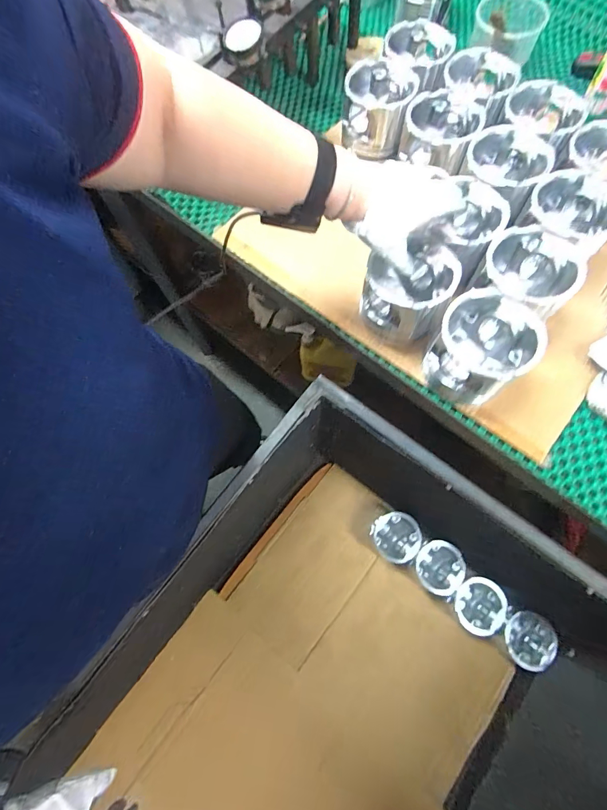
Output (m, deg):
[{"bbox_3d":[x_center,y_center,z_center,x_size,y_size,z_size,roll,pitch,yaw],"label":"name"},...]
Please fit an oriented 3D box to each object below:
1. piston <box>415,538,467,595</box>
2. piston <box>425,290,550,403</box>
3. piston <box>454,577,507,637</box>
[{"bbox_3d":[0.336,0.405,0.920,0.114,0.071,0.117,11,71,7],"label":"piston"},{"bbox_3d":[0.220,-0.069,0.462,0.113,0.097,0.106,-1,70,3],"label":"piston"},{"bbox_3d":[0.419,0.479,0.876,0.112,0.071,0.118,35,75,14],"label":"piston"}]

